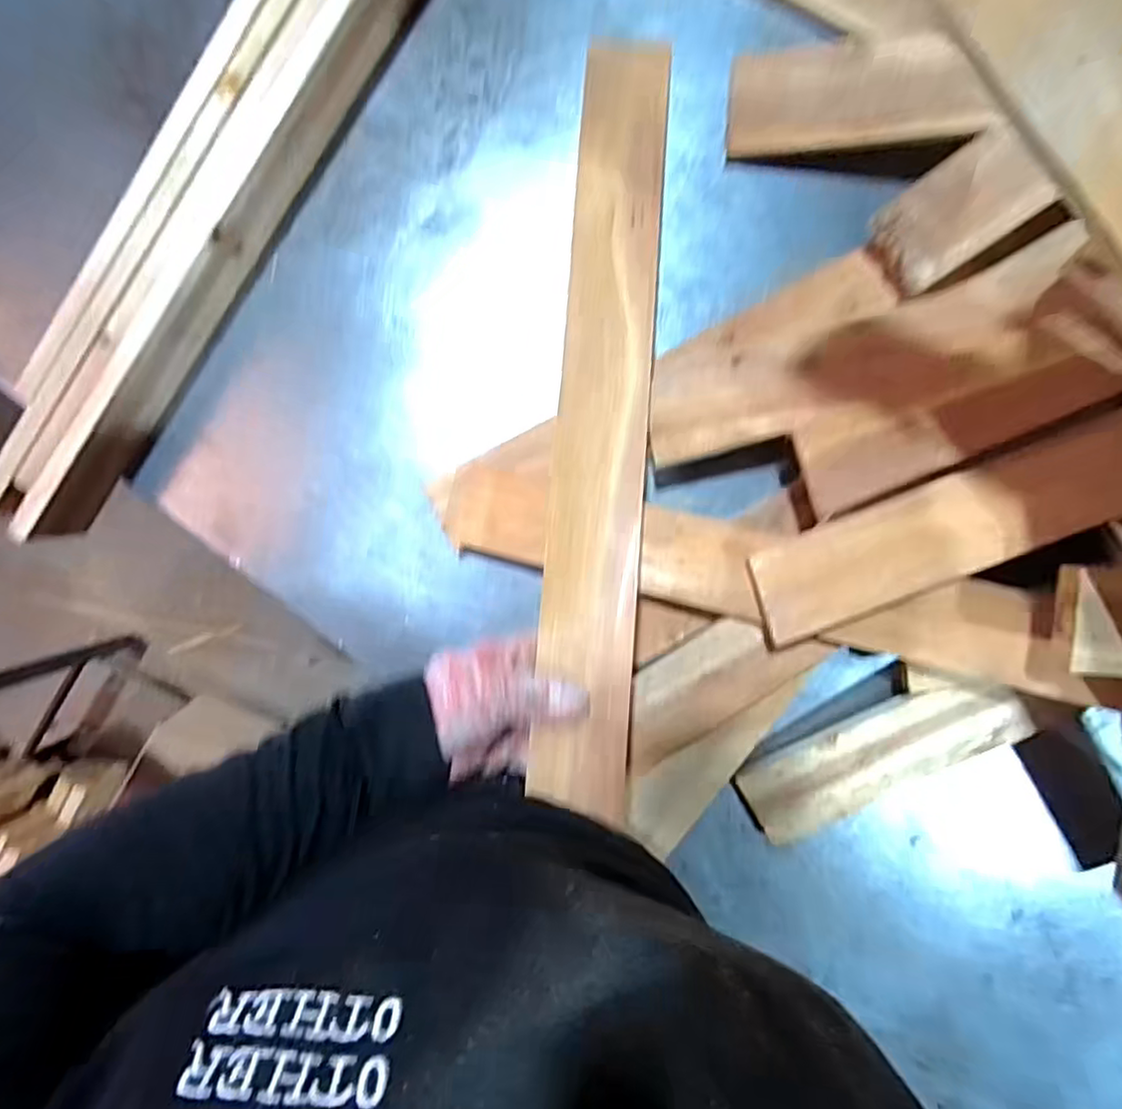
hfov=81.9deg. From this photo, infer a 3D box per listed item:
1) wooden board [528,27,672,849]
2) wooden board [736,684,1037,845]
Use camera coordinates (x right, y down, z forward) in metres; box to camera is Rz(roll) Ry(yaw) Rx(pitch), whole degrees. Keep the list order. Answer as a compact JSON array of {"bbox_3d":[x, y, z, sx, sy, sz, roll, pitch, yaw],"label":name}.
[{"bbox_3d":[0.028,-0.096,0.418,0.060,0.010,0.497,4,84,1],"label":"wooden board"},{"bbox_3d":[0.232,0.146,0.473,0.195,0.013,0.067,-31,96,11],"label":"wooden board"}]

